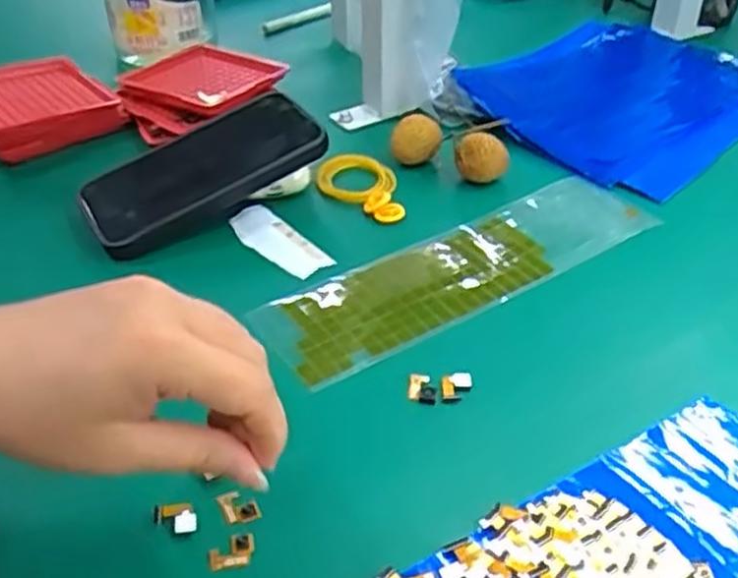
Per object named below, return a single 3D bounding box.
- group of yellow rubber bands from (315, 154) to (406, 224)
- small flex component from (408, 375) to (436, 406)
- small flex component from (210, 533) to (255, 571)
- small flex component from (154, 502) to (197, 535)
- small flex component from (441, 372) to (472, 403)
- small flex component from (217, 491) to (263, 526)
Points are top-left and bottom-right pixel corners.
[{"bbox_3d":[-0.007,-0.071,0.545,0.055,0.013,0.071,-5,39,-5],"label":"group of yellow rubber bands"},{"bbox_3d":[0.027,0.051,0.399,0.013,0.005,0.017,2,39,2],"label":"small flex component"},{"bbox_3d":[-0.057,0.108,0.323,0.018,0.004,0.015,-7,39,-9],"label":"small flex component"},{"bbox_3d":[-0.082,0.097,0.329,0.018,0.005,0.013,-5,39,-6],"label":"small flex component"},{"bbox_3d":[0.045,0.050,0.399,0.015,0.006,0.017,5,39,6],"label":"small flex component"},{"bbox_3d":[-0.057,0.095,0.339,0.014,0.004,0.017,-19,43,-22],"label":"small flex component"}]

